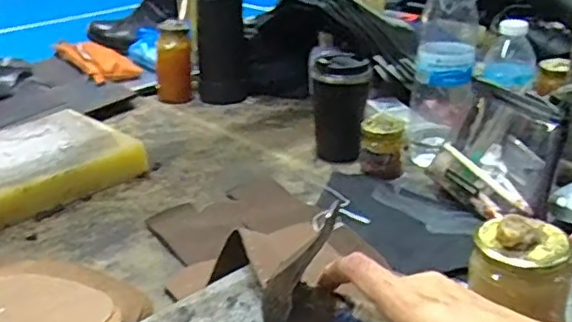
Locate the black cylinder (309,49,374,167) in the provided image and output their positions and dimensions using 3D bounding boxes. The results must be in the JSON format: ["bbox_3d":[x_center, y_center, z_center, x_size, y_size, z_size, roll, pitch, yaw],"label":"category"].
[{"bbox_3d":[0.079,-0.076,0.865,0.083,0.149,0.082,0,26,4],"label":"black cylinder"}]

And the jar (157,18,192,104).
[{"bbox_3d":[-0.208,-0.177,1.106,0.070,0.152,0.053,-6,26,-7],"label":"jar"}]

